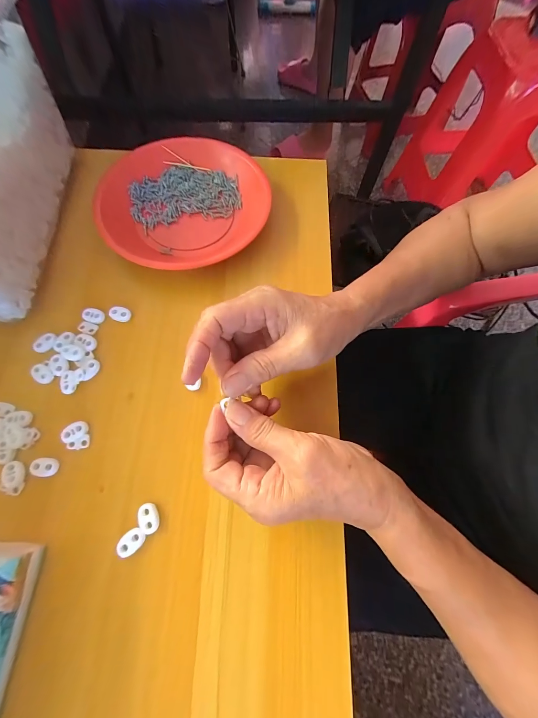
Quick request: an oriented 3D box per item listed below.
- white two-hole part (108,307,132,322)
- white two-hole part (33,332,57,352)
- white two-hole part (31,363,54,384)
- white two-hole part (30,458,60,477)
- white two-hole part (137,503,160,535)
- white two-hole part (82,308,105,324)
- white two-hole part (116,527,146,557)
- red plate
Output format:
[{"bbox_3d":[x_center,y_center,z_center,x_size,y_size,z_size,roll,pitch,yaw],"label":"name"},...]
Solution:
[{"bbox_3d":[-0.155,-0.047,0.297,0.022,0.004,0.015,11,69,2],"label":"white two-hole part"},{"bbox_3d":[-0.222,-0.016,0.283,0.017,0.004,0.022,33,72,10],"label":"white two-hole part"},{"bbox_3d":[-0.216,0.014,0.272,0.023,0.004,0.015,37,72,11],"label":"white two-hole part"},{"bbox_3d":[-0.192,0.092,0.245,0.022,0.004,0.015,4,69,-1],"label":"white two-hole part"},{"bbox_3d":[-0.099,0.131,0.235,0.015,0.004,0.022,-29,73,-12],"label":"white two-hole part"},{"bbox_3d":[-0.181,-0.045,0.295,0.022,0.005,0.015,12,70,2],"label":"white two-hole part"},{"bbox_3d":[-0.110,0.145,0.227,0.021,0.004,0.016,-41,76,-15],"label":"white two-hole part"},{"bbox_3d":[-0.099,-0.180,0.337,0.183,0.027,0.189,1,69,-2],"label":"red plate"}]

